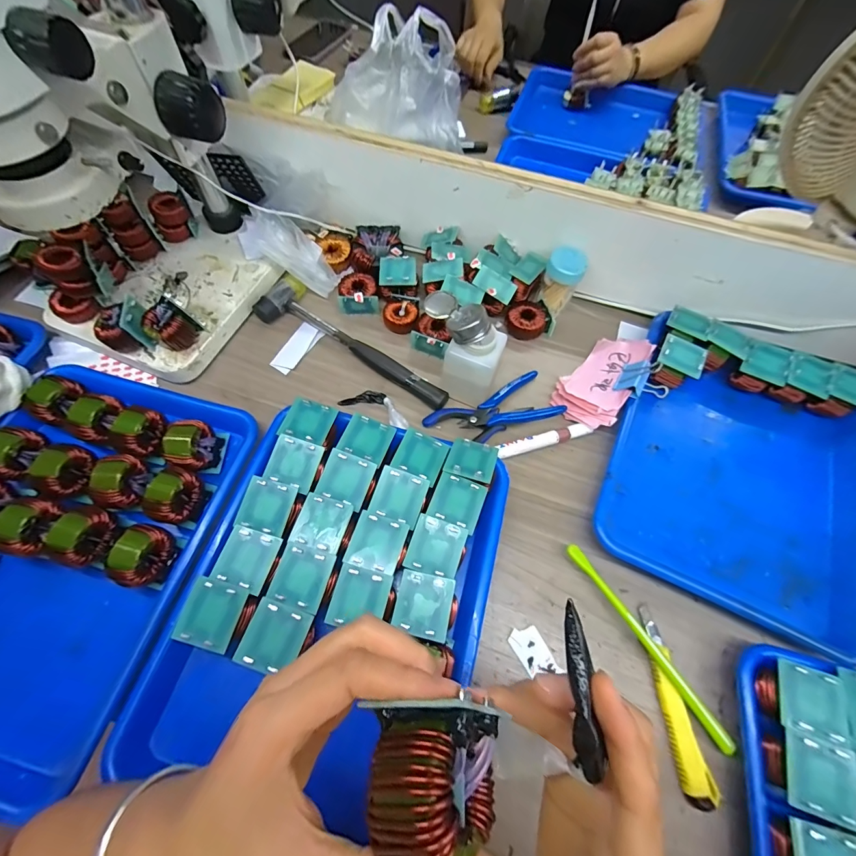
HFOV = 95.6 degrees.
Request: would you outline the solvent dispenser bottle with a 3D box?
[{"bbox_3d":[0.030,-0.082,0.405,0.092,0.091,0.052,33,68,13],"label":"solvent dispenser bottle"}]

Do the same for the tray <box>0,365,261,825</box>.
[{"bbox_3d":[-0.325,0.102,0.343,0.250,0.055,0.330,16,65,6],"label":"tray"}]

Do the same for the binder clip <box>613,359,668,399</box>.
[{"bbox_3d":[0.240,-0.051,0.429,0.049,0.030,0.050,32,67,13],"label":"binder clip"}]

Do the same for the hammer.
[{"bbox_3d":[-0.087,-0.108,0.471,0.267,0.027,0.065,28,66,11],"label":"hammer"}]

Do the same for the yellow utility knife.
[{"bbox_3d":[0.204,0.224,0.323,0.022,0.018,0.136,-2,64,-3],"label":"yellow utility knife"}]

